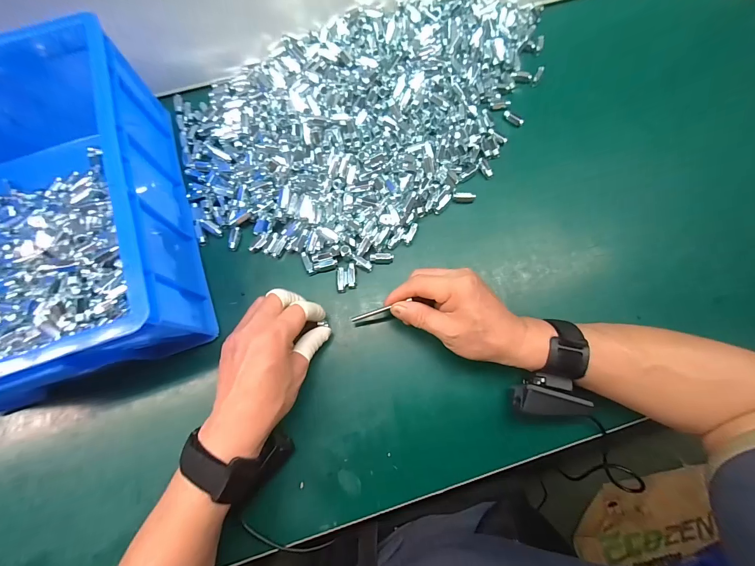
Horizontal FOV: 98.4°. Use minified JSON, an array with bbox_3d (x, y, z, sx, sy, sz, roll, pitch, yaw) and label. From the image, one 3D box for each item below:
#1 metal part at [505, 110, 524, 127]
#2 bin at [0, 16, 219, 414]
[{"bbox_3d":[0.182,-0.220,0.436,0.029,0.006,0.009,33,79,6],"label":"metal part"},{"bbox_3d":[-0.357,-0.069,0.332,0.268,0.123,0.350,-18,76,-5],"label":"bin"}]

